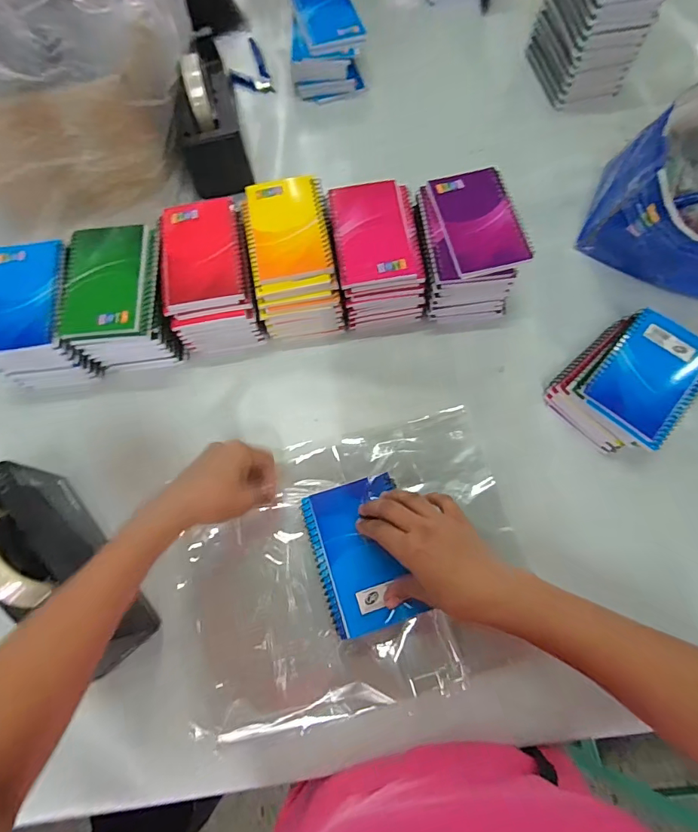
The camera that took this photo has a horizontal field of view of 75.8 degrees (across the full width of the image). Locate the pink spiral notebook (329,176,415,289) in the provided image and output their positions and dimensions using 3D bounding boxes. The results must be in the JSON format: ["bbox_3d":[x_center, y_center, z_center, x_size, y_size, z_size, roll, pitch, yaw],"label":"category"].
[{"bbox_3d":[0.024,-0.204,0.487,0.079,0.005,0.131,-8,73,-2],"label":"pink spiral notebook"}]

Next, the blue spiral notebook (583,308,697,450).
[{"bbox_3d":[0.315,-0.042,0.463,0.091,0.013,0.132,40,77,12],"label":"blue spiral notebook"}]

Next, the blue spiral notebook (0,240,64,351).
[{"bbox_3d":[-0.339,-0.127,0.464,0.088,0.018,0.123,-6,73,-1],"label":"blue spiral notebook"}]

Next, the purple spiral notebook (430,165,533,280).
[{"bbox_3d":[0.142,-0.211,0.485,0.081,0.014,0.128,-13,73,-3],"label":"purple spiral notebook"}]

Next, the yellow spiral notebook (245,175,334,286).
[{"bbox_3d":[-0.064,-0.205,0.488,0.081,0.014,0.127,-11,74,1],"label":"yellow spiral notebook"}]

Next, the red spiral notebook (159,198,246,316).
[{"bbox_3d":[-0.159,-0.178,0.482,0.083,0.013,0.134,-10,73,-2],"label":"red spiral notebook"}]

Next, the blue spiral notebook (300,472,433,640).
[{"bbox_3d":[0.012,0.128,0.418,0.087,0.014,0.129,-17,73,-5],"label":"blue spiral notebook"}]

